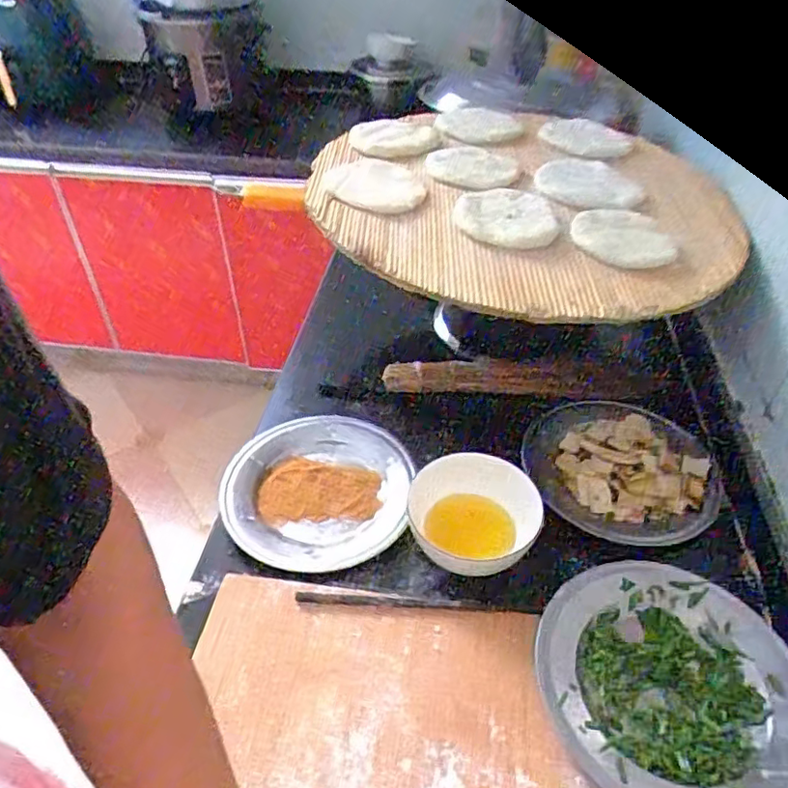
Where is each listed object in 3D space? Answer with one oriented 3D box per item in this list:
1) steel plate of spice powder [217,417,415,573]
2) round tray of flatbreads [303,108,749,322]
[{"bbox_3d":[-0.083,0.103,0.671,0.196,0.026,0.204,1,42,-1],"label":"steel plate of spice powder"},{"bbox_3d":[0.138,-0.262,0.786,0.491,0.055,0.544,5,42,3],"label":"round tray of flatbreads"}]

